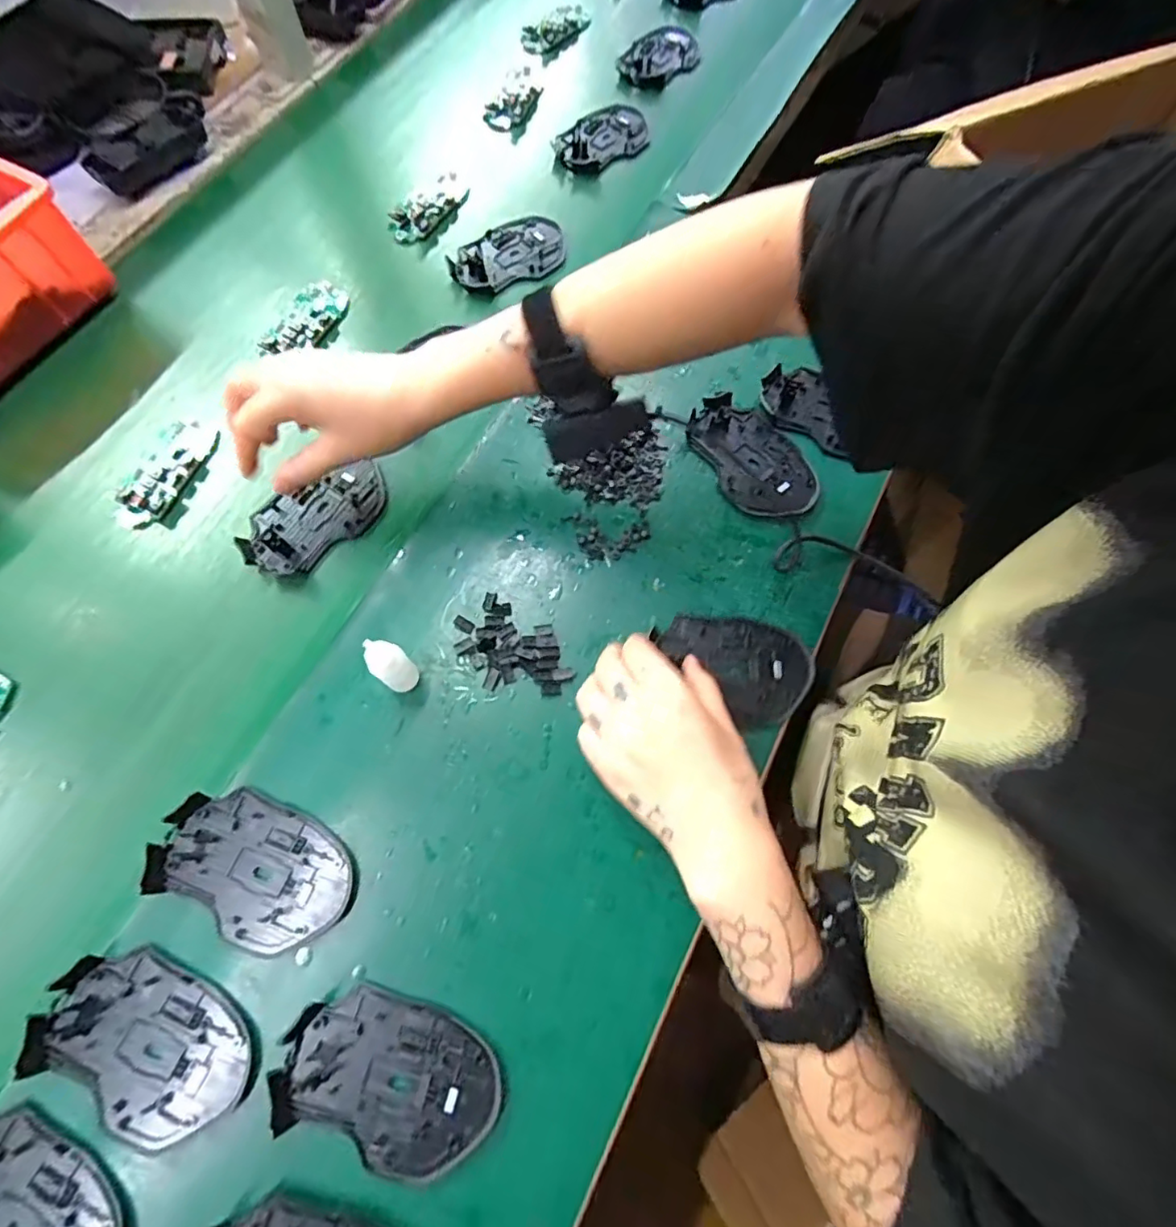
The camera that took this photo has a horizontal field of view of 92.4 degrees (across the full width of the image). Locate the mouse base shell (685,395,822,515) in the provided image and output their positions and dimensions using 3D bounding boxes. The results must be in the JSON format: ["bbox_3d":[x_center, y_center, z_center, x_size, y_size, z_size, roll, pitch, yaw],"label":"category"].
[{"bbox_3d":[0.130,-0.125,0.447,0.074,0.008,0.116,-38,75,-12],"label":"mouse base shell"}]

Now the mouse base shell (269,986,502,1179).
[{"bbox_3d":[-0.106,0.250,0.302,0.114,0.012,0.072,21,72,7],"label":"mouse base shell"}]

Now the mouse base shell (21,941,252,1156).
[{"bbox_3d":[-0.239,0.232,0.303,0.114,0.010,0.071,27,73,9],"label":"mouse base shell"}]

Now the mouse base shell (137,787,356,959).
[{"bbox_3d":[-0.198,0.150,0.334,0.113,0.015,0.072,30,73,9],"label":"mouse base shell"}]

